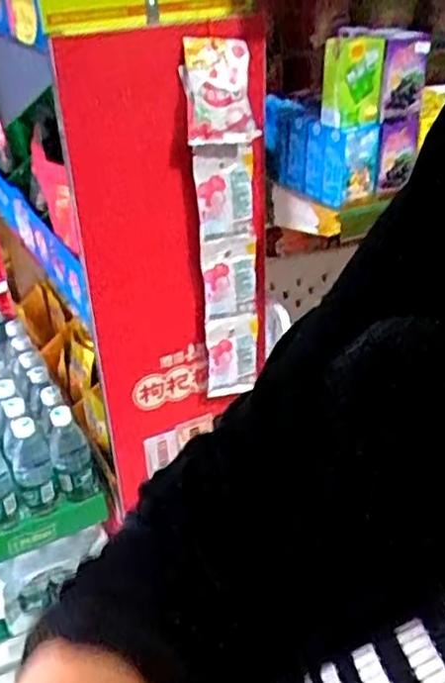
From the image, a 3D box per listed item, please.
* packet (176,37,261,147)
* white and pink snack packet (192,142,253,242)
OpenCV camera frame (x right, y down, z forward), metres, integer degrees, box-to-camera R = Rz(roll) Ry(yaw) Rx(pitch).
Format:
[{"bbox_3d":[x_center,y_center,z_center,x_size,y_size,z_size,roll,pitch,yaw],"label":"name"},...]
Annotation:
[{"bbox_3d":[0.000,-0.320,0.864,0.100,0.133,0.023,-17,33,-22],"label":"packet"},{"bbox_3d":[0.002,-0.213,0.949,0.084,0.148,0.011,-17,41,-17],"label":"white and pink snack packet"}]

